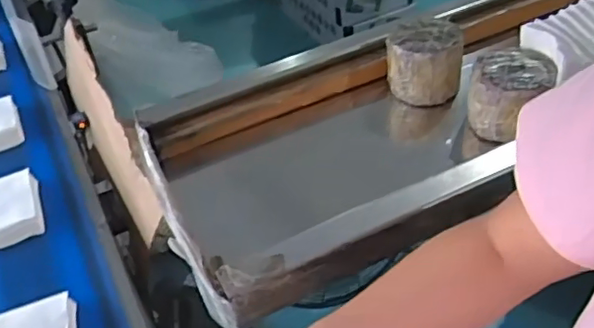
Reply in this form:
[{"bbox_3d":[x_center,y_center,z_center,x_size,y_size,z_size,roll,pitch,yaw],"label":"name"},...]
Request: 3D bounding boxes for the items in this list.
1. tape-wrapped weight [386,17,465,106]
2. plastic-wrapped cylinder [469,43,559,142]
[{"bbox_3d":[0.158,-0.127,0.748,0.088,0.077,0.088,4,43,11],"label":"tape-wrapped weight"},{"bbox_3d":[0.238,-0.080,0.676,0.078,0.072,0.085,-4,42,3],"label":"plastic-wrapped cylinder"}]

